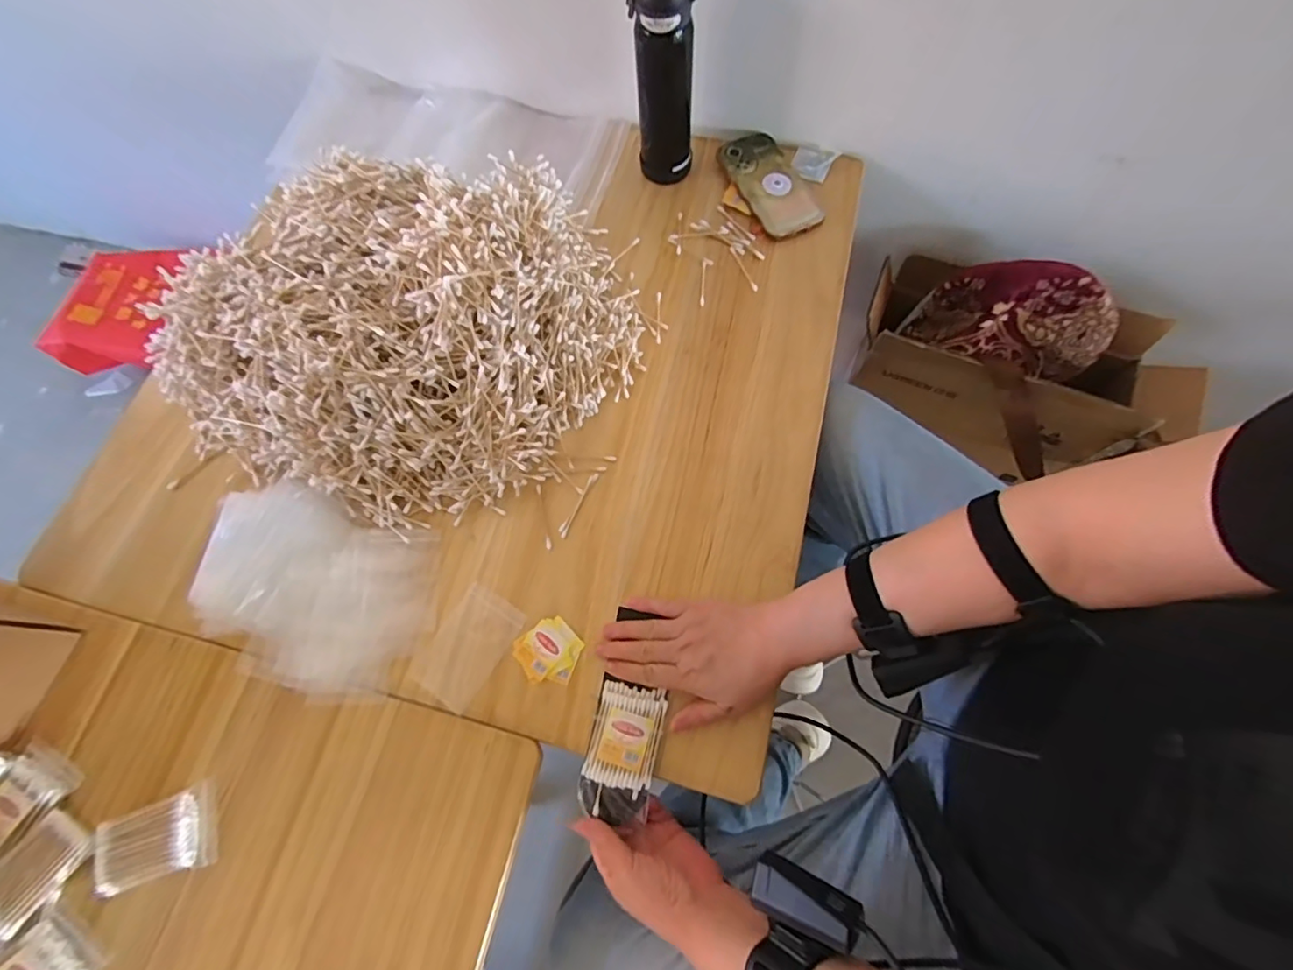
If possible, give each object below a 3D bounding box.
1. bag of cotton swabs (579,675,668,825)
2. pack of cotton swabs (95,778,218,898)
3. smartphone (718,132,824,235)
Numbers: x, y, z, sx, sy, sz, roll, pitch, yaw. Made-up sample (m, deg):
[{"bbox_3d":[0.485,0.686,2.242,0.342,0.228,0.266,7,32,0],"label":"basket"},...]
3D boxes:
[{"bbox_3d":[-0.021,0.230,0.469,0.059,0.013,0.104,12,71,6],"label":"bag of cotton swabs"},{"bbox_3d":[-0.416,0.303,0.460,0.094,0.010,0.061,-21,71,-6],"label":"pack of cotton swabs"},{"bbox_3d":[0.156,-0.387,0.696,0.078,0.020,0.162,-23,71,-6],"label":"smartphone"}]

